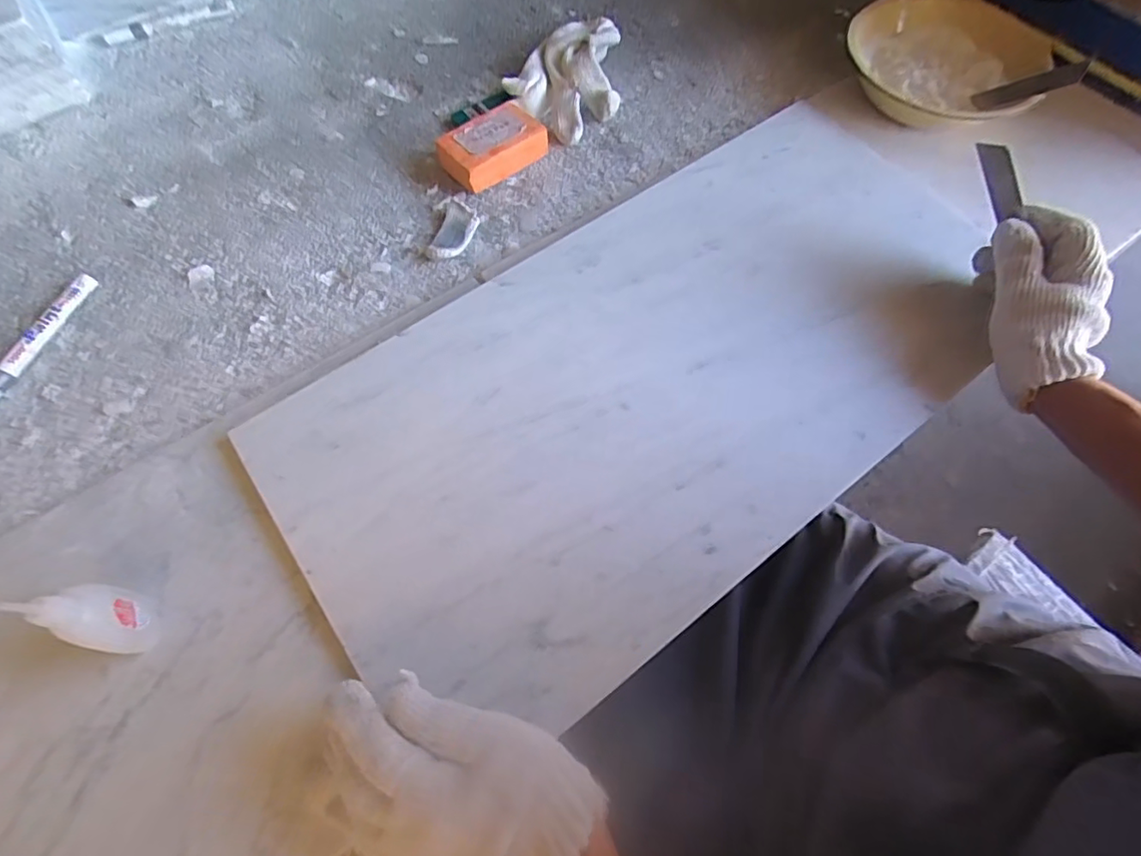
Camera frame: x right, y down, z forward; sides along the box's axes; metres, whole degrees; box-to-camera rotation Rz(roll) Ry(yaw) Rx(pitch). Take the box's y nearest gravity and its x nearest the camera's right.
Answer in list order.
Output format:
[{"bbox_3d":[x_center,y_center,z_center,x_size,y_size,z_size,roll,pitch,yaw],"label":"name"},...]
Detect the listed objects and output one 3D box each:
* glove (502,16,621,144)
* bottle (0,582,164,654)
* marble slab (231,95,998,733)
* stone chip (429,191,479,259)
[{"bbox_3d":[0.007,-0.369,0.575,0.110,0.033,0.137,36,71,17],"label":"glove"},{"bbox_3d":[-0.280,0.108,0.321,0.036,0.092,0.032,12,65,8],"label":"bottle"},{"bbox_3d":[0.078,-0.054,0.432,0.590,0.022,0.300,-35,68,-14],"label":"marble slab"},{"bbox_3d":[-0.106,-0.188,0.511,0.039,0.013,0.078,10,65,7],"label":"stone chip"}]

